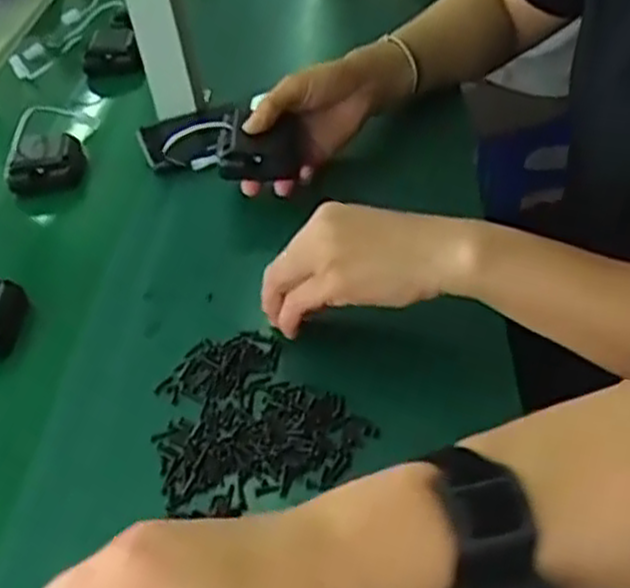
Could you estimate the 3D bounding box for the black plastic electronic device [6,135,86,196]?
[{"bbox_3d":[-0.252,-0.120,0.753,0.072,0.030,0.055,-16,40,-8],"label":"black plastic electronic device"}]

